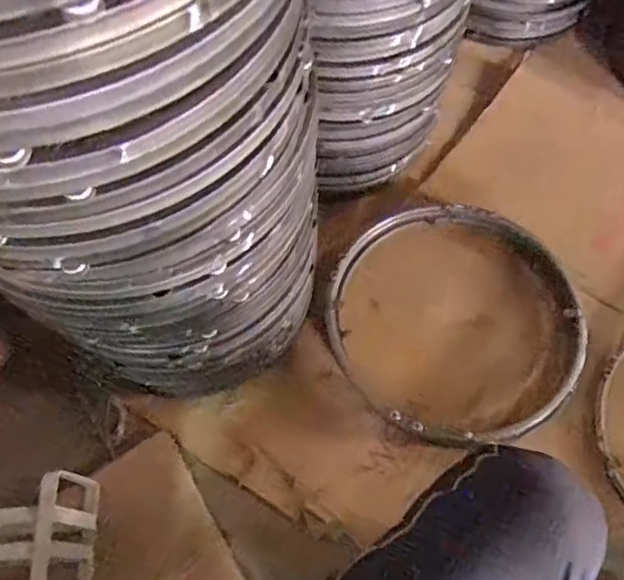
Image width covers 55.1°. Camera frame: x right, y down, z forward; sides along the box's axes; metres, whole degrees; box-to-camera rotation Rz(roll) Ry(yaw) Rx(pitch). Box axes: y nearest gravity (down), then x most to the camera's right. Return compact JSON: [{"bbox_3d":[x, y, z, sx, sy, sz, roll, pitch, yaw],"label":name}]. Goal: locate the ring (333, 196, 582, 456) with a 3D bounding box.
[{"bbox_3d":[0.222,0.040,0.936,0.369,0.029,0.393,-1,69,3],"label":"ring"}]

